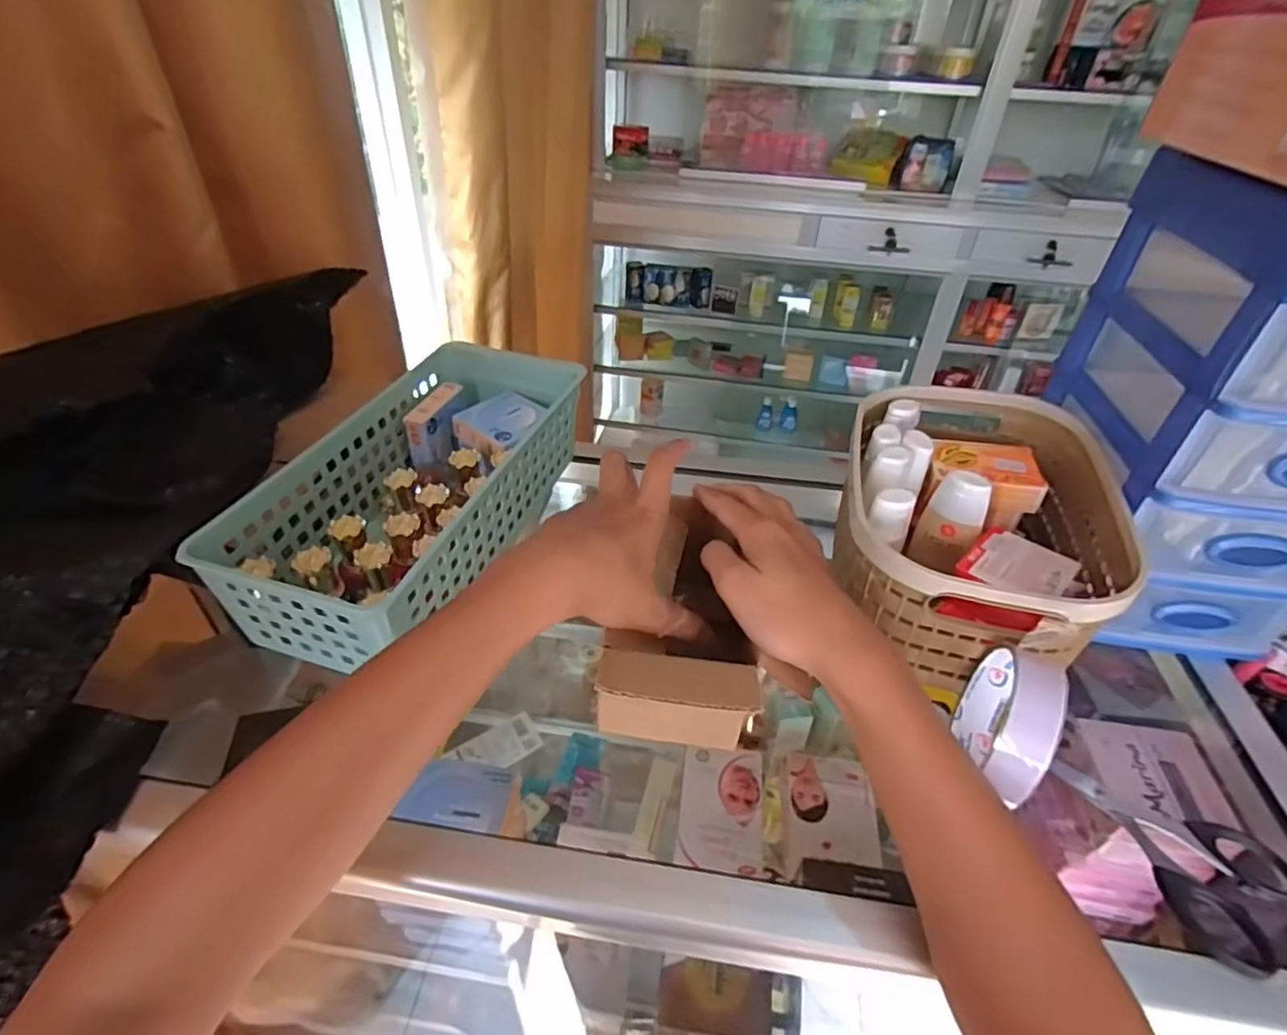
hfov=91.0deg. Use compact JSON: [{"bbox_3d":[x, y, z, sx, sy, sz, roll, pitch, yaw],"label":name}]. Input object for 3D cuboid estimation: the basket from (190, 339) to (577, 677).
[{"bbox_3d":[-0.158,-0.027,0.462,0.135,0.071,0.277,13,40,12],"label":"basket"}]

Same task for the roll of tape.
[{"bbox_3d":[0.190,0.108,0.333,0.026,0.078,0.087,17,41,16],"label":"roll of tape"}]

